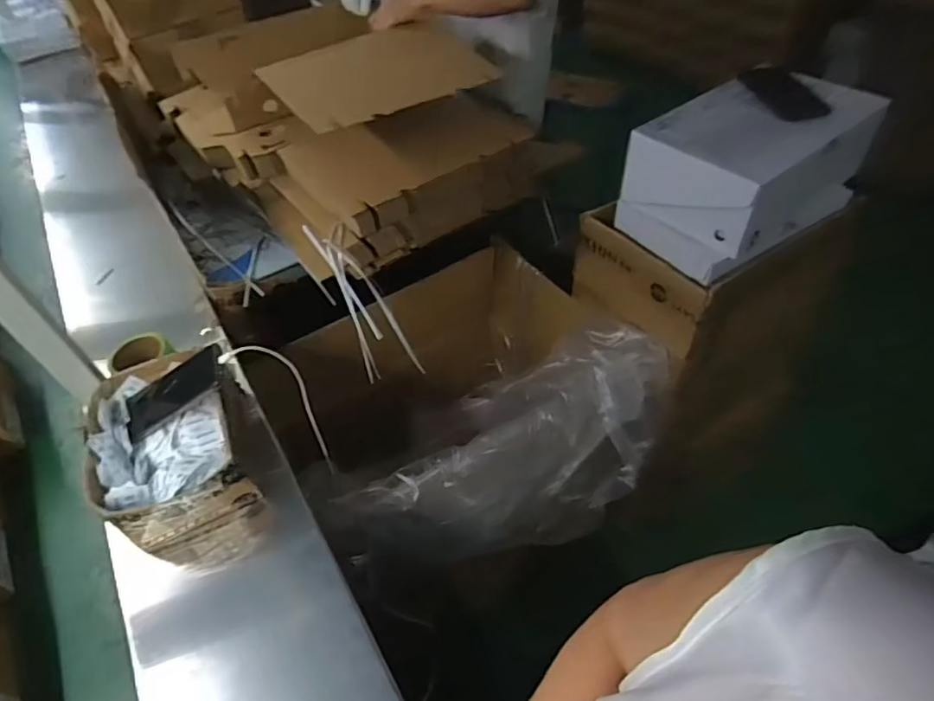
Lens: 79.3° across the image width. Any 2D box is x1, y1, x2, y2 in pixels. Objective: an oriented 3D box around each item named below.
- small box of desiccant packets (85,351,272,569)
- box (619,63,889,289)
[{"bbox_3d":[-0.394,0.151,0.768,0.178,0.122,0.276,-27,51,-18],"label":"small box of desiccant packets"},{"bbox_3d":[0.448,-0.299,0.908,0.336,0.178,0.234,-28,52,-19],"label":"box"}]

